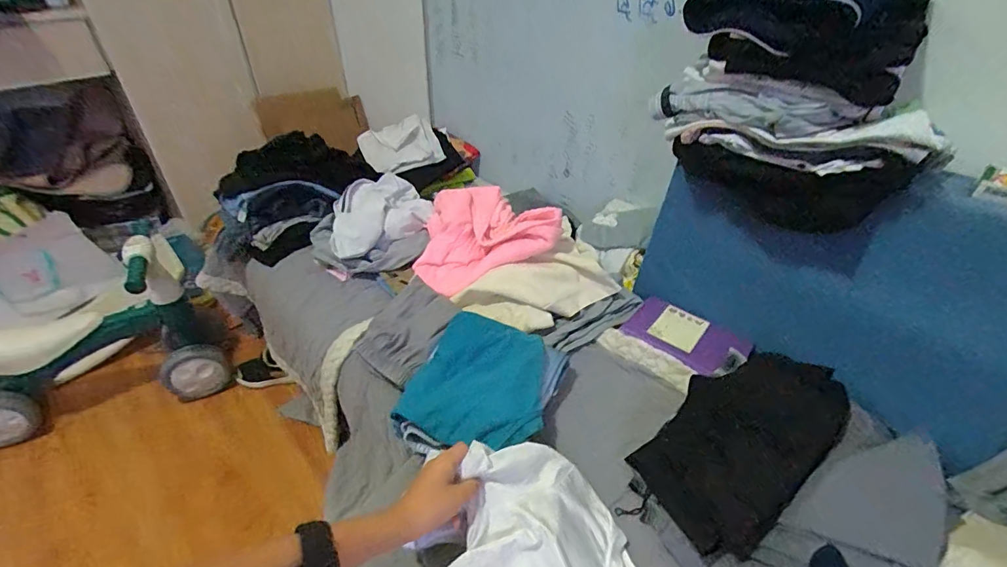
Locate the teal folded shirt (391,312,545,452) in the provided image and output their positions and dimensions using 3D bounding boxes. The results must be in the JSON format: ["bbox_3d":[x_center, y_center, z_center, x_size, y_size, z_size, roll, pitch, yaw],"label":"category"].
[{"bbox_3d":[-0.028,0.127,0.629,0.188,0.040,0.200,16,39,19],"label":"teal folded shirt"}]

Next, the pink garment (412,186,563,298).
[{"bbox_3d":[-0.040,-0.091,0.909,0.273,0.144,0.207,-3,37,-6],"label":"pink garment"}]

